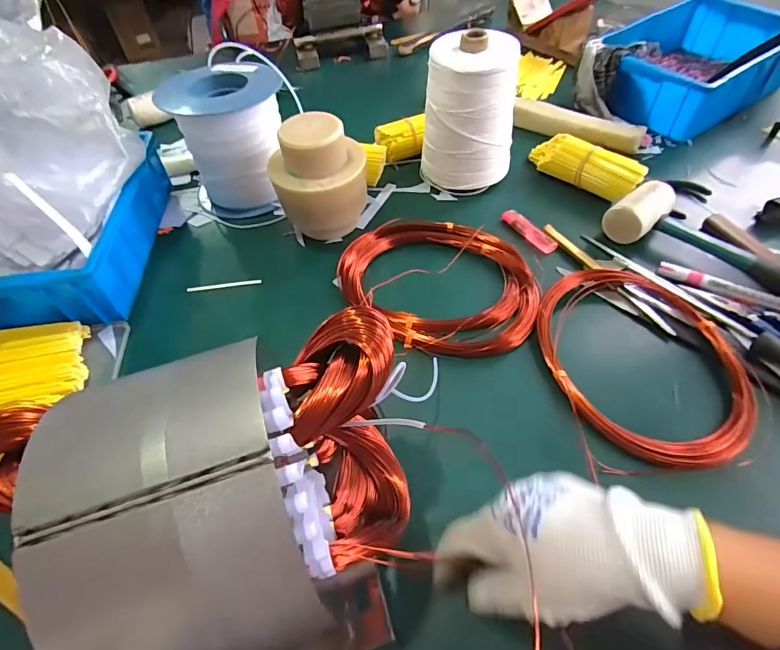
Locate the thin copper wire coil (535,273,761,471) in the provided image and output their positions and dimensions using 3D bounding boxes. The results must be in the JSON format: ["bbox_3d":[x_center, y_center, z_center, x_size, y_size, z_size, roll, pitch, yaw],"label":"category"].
[{"bbox_3d":[0.230,0.025,0.400,0.163,0.017,0.203,-5,53,0],"label":"thin copper wire coil"}]

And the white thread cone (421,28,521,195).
[{"bbox_3d":[0.096,-0.256,0.543,0.091,0.175,0.091,-33,58,-19],"label":"white thread cone"}]

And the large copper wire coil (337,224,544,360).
[{"bbox_3d":[0.049,-0.049,0.469,0.218,0.035,0.156,26,59,21],"label":"large copper wire coil"}]

